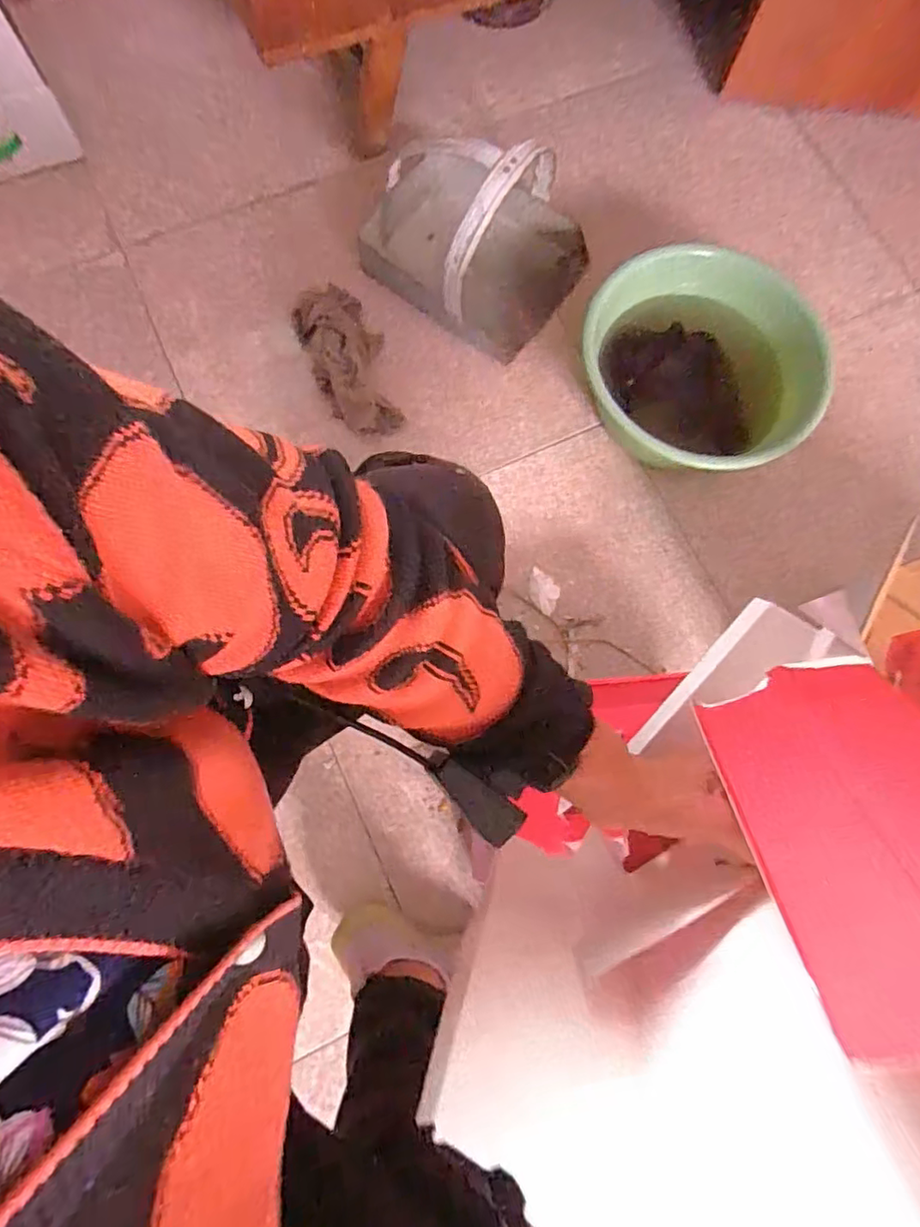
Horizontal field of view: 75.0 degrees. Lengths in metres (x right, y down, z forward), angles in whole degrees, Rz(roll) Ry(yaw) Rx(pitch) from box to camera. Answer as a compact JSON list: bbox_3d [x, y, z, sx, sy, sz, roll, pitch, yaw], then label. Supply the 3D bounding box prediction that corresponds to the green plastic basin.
[{"bbox_3d":[0.345,-0.351,0.872,0.319,0.129,0.328,1,77,-3],"label":"green plastic basin"}]

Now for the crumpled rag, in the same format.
[{"bbox_3d":[-0.165,-0.386,0.889,0.112,0.065,0.254,-23,79,-8],"label":"crumpled rag"}]

